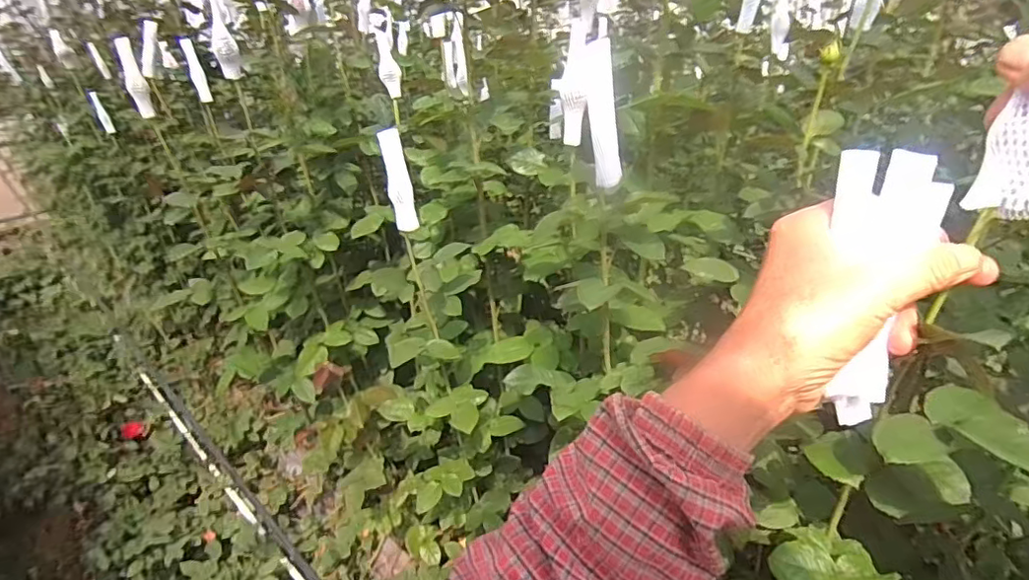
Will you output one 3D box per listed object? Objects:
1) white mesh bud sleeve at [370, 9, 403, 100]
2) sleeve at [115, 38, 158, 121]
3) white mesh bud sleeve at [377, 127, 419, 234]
[{"bbox_3d":[-0.195,-0.361,0.853,0.030,0.130,0.025,-11,4,-18],"label":"white mesh bud sleeve"},{"bbox_3d":[-0.502,-0.275,0.737,0.024,0.113,0.024,-15,62,-25],"label":"sleeve"},{"bbox_3d":[-0.115,-0.108,0.554,0.026,0.098,0.020,-7,27,-10],"label":"white mesh bud sleeve"}]

